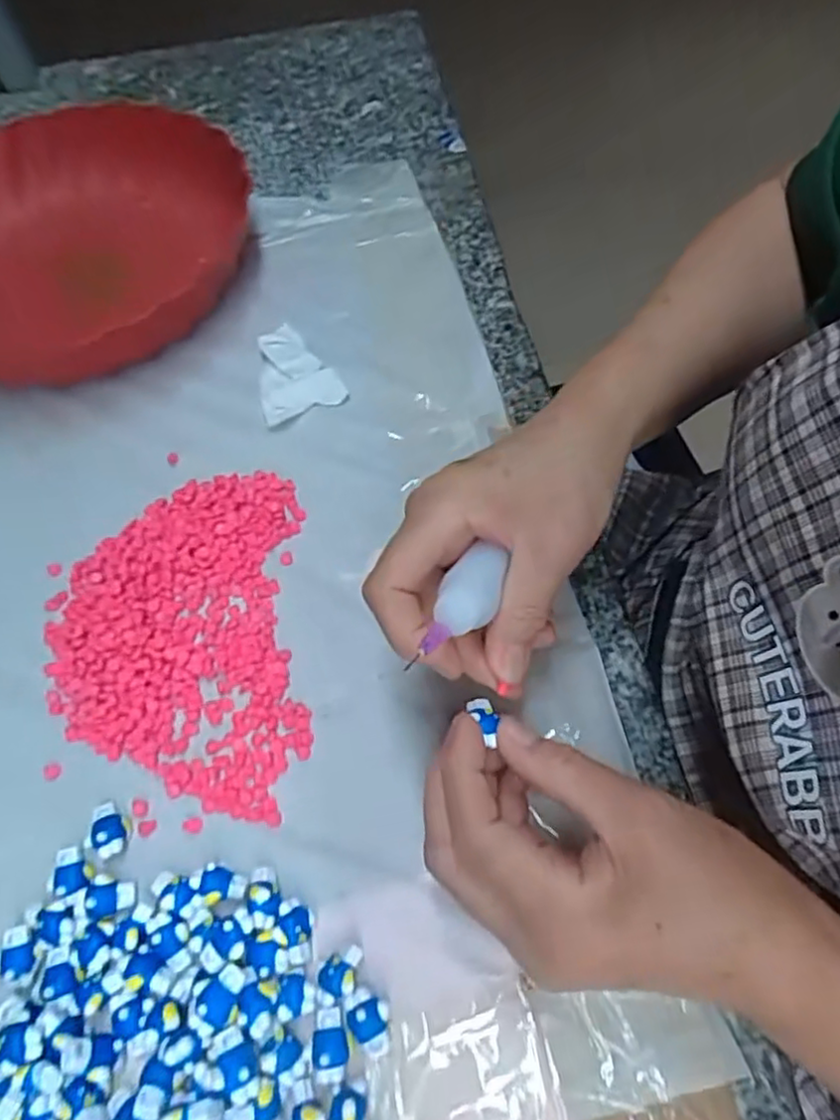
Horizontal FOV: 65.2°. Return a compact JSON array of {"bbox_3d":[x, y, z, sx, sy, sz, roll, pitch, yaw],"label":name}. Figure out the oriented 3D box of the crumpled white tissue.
[{"bbox_3d":[-0.075,-0.112,0.385,0.047,0.006,0.065,-21,63,-8],"label":"crumpled white tissue"}]

